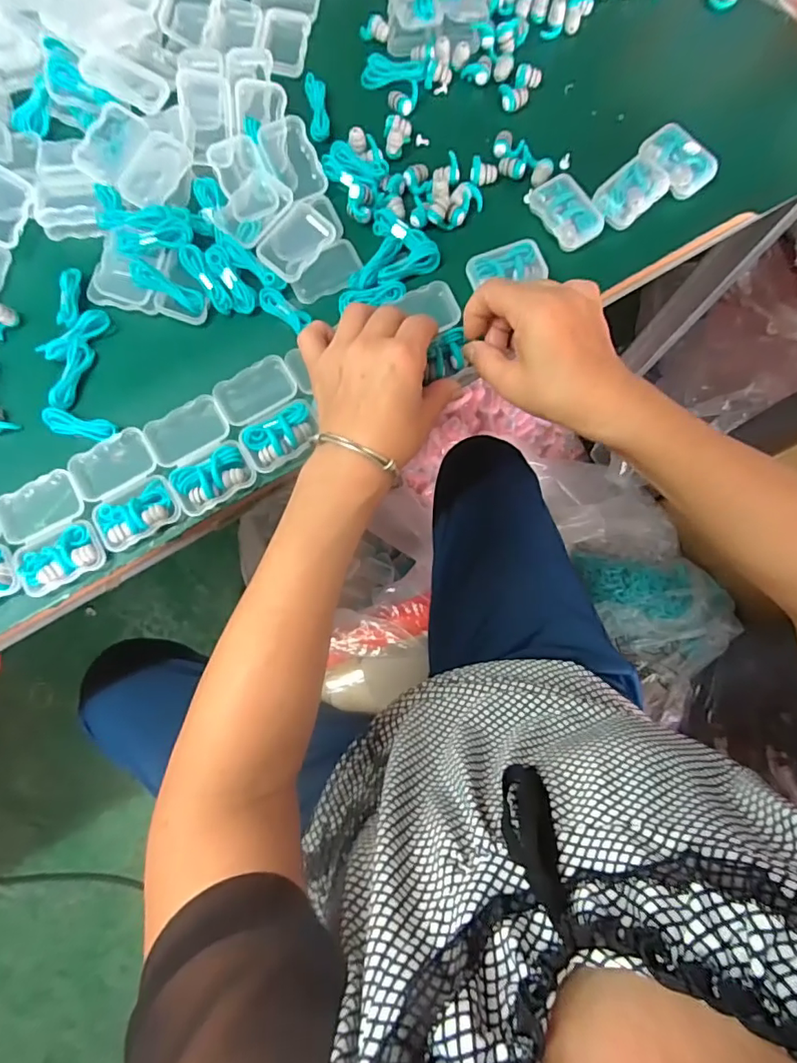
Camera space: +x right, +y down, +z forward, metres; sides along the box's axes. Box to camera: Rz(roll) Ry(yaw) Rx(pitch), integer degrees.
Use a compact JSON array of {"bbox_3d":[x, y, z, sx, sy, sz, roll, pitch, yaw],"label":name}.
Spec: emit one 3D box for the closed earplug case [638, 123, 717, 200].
[{"bbox_3d":[0.217,-0.288,0.397,0.037,0.018,0.056,-37,82,-6],"label":"closed earplug case"}]

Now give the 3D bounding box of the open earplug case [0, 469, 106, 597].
[{"bbox_3d":[-0.237,0.000,0.348,0.056,0.022,0.074,-28,81,-5],"label":"open earplug case"}]

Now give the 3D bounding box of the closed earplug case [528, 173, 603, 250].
[{"bbox_3d":[0.128,-0.243,0.391,0.035,0.013,0.056,-29,81,-5],"label":"closed earplug case"}]

